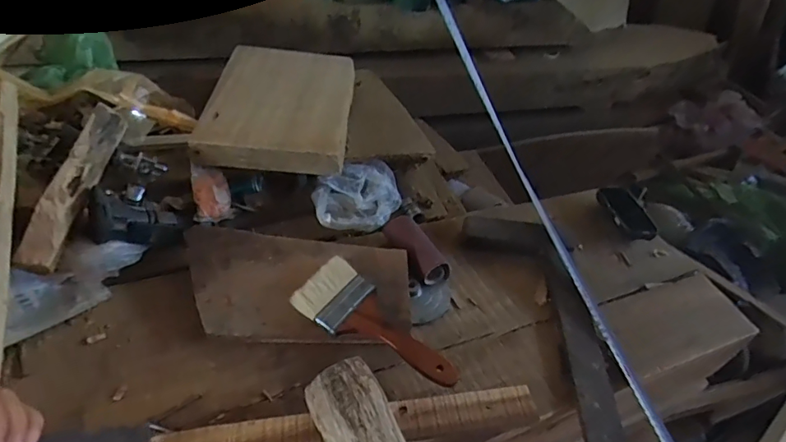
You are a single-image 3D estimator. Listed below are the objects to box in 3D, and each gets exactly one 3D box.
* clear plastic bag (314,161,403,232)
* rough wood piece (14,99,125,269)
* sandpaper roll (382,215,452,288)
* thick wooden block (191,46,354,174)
[{"bbox_3d":[-0.051,-0.037,0.670,0.124,0.051,0.099,-13,46,-21],"label":"clear plastic bag"},{"bbox_3d":[-0.353,-0.044,0.540,0.039,0.019,0.213,31,48,-34],"label":"rough wood piece"},{"bbox_3d":[0.029,0.031,0.613,0.038,0.027,0.110,-18,48,-25],"label":"sandpaper roll"},{"bbox_3d":[-0.161,-0.177,0.713,0.193,0.039,0.284,4,43,-4],"label":"thick wooden block"}]

